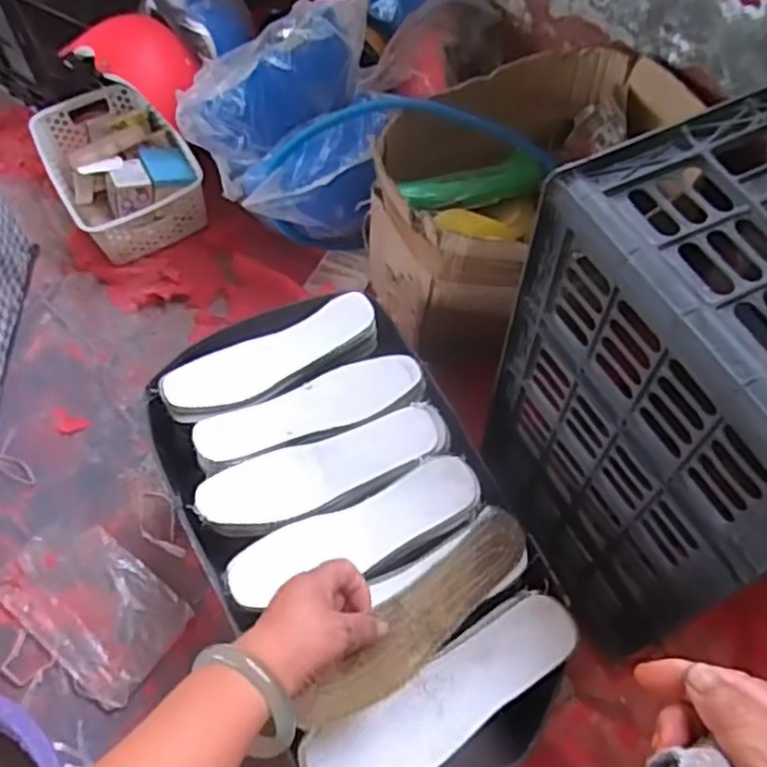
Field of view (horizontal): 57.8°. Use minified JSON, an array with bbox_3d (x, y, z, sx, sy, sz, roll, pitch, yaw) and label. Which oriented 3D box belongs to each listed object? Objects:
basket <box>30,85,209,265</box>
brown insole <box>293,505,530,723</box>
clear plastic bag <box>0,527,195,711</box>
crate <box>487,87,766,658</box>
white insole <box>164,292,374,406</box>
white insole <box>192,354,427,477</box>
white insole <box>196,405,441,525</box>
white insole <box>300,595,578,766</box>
[{"bbox_3d":[-0.409,-0.336,1.077,0.194,0.089,0.293,-28,63,-13],"label":"basket"},{"bbox_3d":[0.030,0.178,0.526,0.213,0.009,0.057,-37,102,-21],"label":"brown insole"},{"bbox_3d":[-0.327,0.245,0.776,0.201,0.016,0.127,34,67,19],"label":"clear plastic bag"},{"bbox_3d":[0.314,0.004,0.616,0.329,0.420,0.270,-25,64,-13],"label":"crate"},{"bbox_3d":[-0.113,-0.029,0.715,0.220,0.025,0.060,-21,63,-11],"label":"white insole"},{"bbox_3d":[-0.074,0.017,0.691,0.229,0.022,0.078,-19,62,-9],"label":"white insole"},{"bbox_3d":[-0.055,0.078,0.652,0.228,0.025,0.068,-24,62,-11],"label":"white insole"},{"bbox_3d":[0.051,0.251,0.548,0.232,0.013,0.066,-26,64,-13],"label":"white insole"}]

